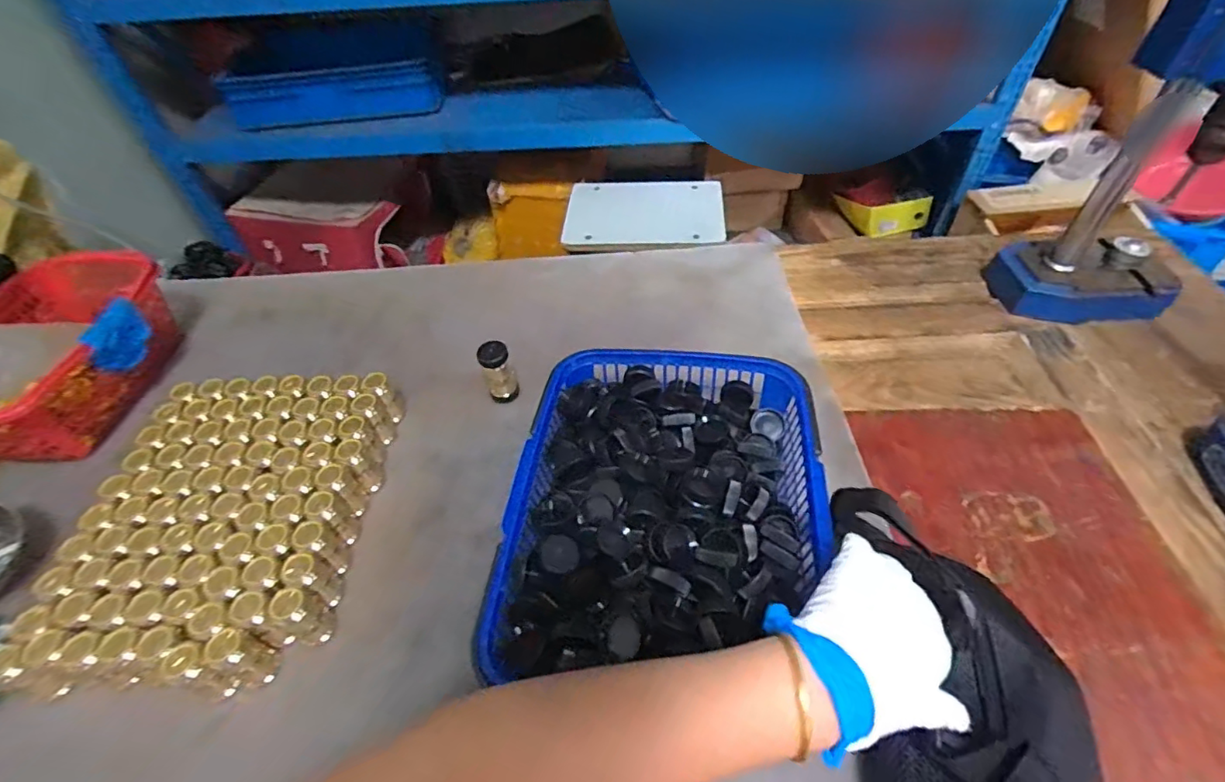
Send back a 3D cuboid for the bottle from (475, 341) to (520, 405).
[{"bbox_3d":[-0.134,-0.020,0.661,0.035,0.082,0.032,-19,51,-12],"label":"bottle"}]

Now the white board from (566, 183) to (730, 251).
[{"bbox_3d":[0.070,-0.382,1.205,0.332,0.026,0.258,0,49,4],"label":"white board"}]

